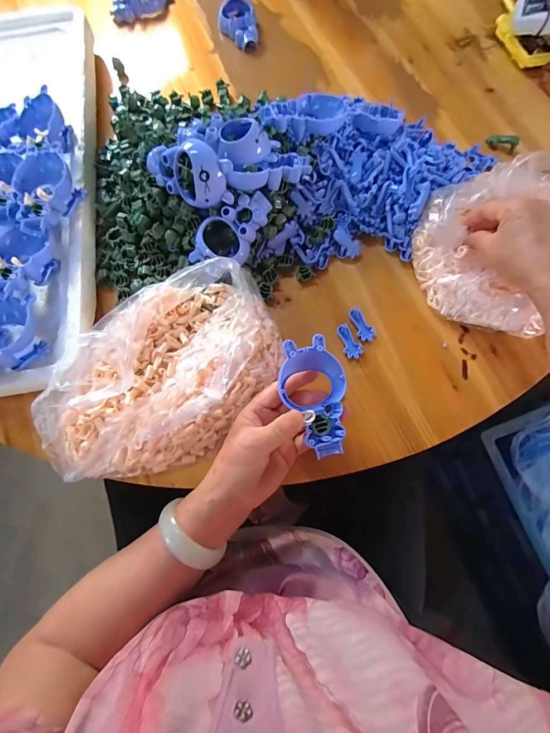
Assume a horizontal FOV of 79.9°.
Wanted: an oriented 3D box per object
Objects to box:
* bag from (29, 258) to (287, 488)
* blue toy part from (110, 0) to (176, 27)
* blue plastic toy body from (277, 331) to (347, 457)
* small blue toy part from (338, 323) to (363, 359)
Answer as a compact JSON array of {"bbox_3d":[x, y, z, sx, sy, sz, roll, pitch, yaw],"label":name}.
[{"bbox_3d":[-0.109,0.002,0.321,0.170,0.063,0.249,40,77,13],"label":"bag"},{"bbox_3d":[-0.214,-0.583,0.521,0.103,0.026,0.038,-28,74,-8],"label":"blue toy part"},{"bbox_3d":[0.031,0.025,0.291,0.059,0.026,0.100,6,86,-18],"label":"blue plastic toy body"},{"bbox_3d":[0.083,-0.029,0.360,0.019,0.009,0.038,-14,72,-4],"label":"small blue toy part"}]

